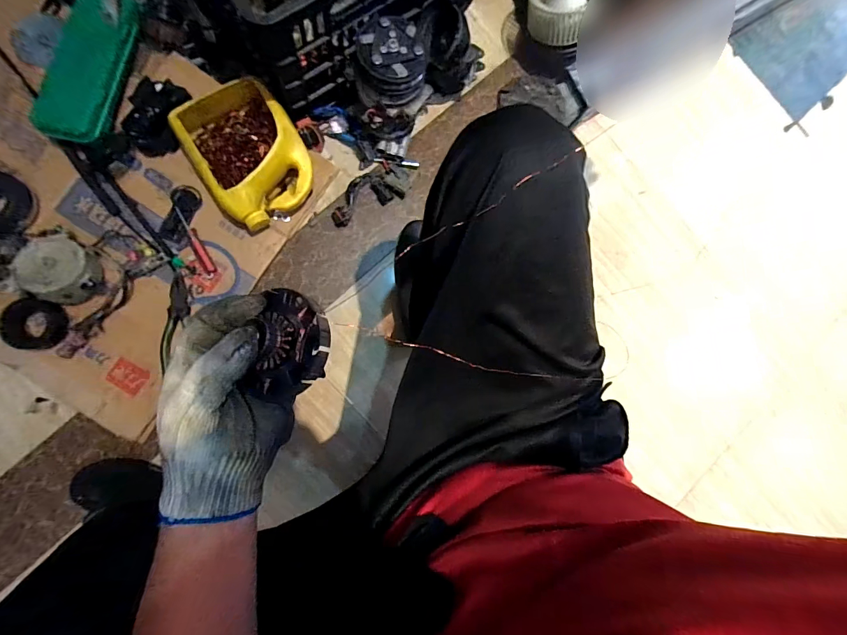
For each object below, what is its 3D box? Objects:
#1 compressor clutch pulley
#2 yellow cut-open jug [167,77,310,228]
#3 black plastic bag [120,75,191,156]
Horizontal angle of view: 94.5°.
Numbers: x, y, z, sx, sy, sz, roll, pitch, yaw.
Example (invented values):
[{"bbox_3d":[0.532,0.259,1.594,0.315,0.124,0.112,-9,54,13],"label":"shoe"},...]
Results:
[{"bbox_3d":[-0.053,-0.422,0.647,0.111,0.063,0.109,2,87,-7],"label":"compressor clutch pulley"},{"bbox_3d":[-0.319,-0.296,0.723,0.182,0.091,0.236,-35,92,-8],"label":"yellow cut-open jug"},{"bbox_3d":[-0.484,-0.367,0.711,0.086,0.054,0.128,17,85,-6],"label":"black plastic bag"}]

